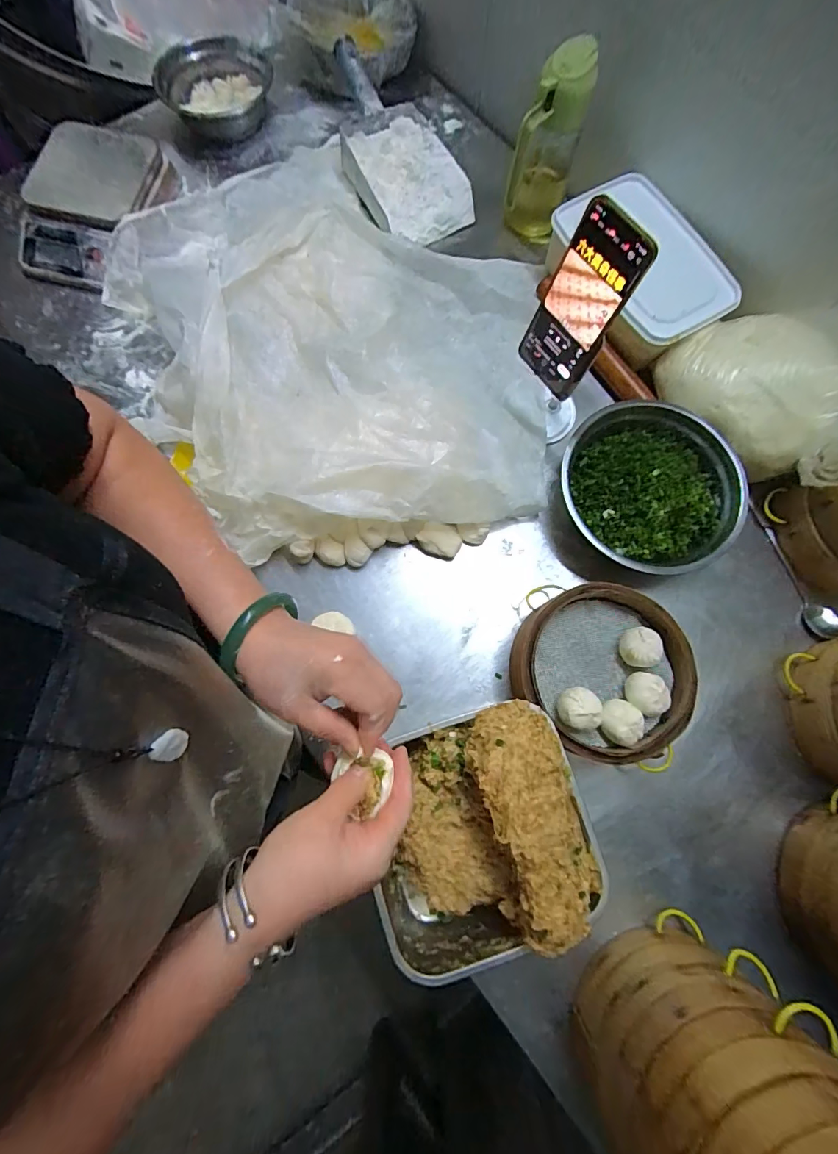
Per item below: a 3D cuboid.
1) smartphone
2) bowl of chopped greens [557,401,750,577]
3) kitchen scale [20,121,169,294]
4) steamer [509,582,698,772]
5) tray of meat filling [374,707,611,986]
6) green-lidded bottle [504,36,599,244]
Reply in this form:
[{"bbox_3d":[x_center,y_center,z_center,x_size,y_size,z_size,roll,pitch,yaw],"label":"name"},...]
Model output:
[{"bbox_3d":[0.154,-0.259,0.439,0.008,0.163,0.080,-35,78,-23],"label":"smartphone"},{"bbox_3d":[0.273,-0.101,0.540,0.204,0.066,0.199,0,77,-1],"label":"bowl of chopped greens"},{"bbox_3d":[-0.459,-0.517,0.622,0.180,0.032,0.240,10,83,5],"label":"kitchen scale"},{"bbox_3d":[0.192,0.101,0.488,0.170,0.073,0.169,0,77,-1],"label":"steamer"},{"bbox_3d":[0.052,0.233,0.414,0.195,0.143,0.192,-20,78,-5],"label":"tray of meat filling"},{"bbox_3d":[0.162,-0.544,0.576,0.073,0.183,0.066,18,77,3],"label":"green-lidded bottle"}]

